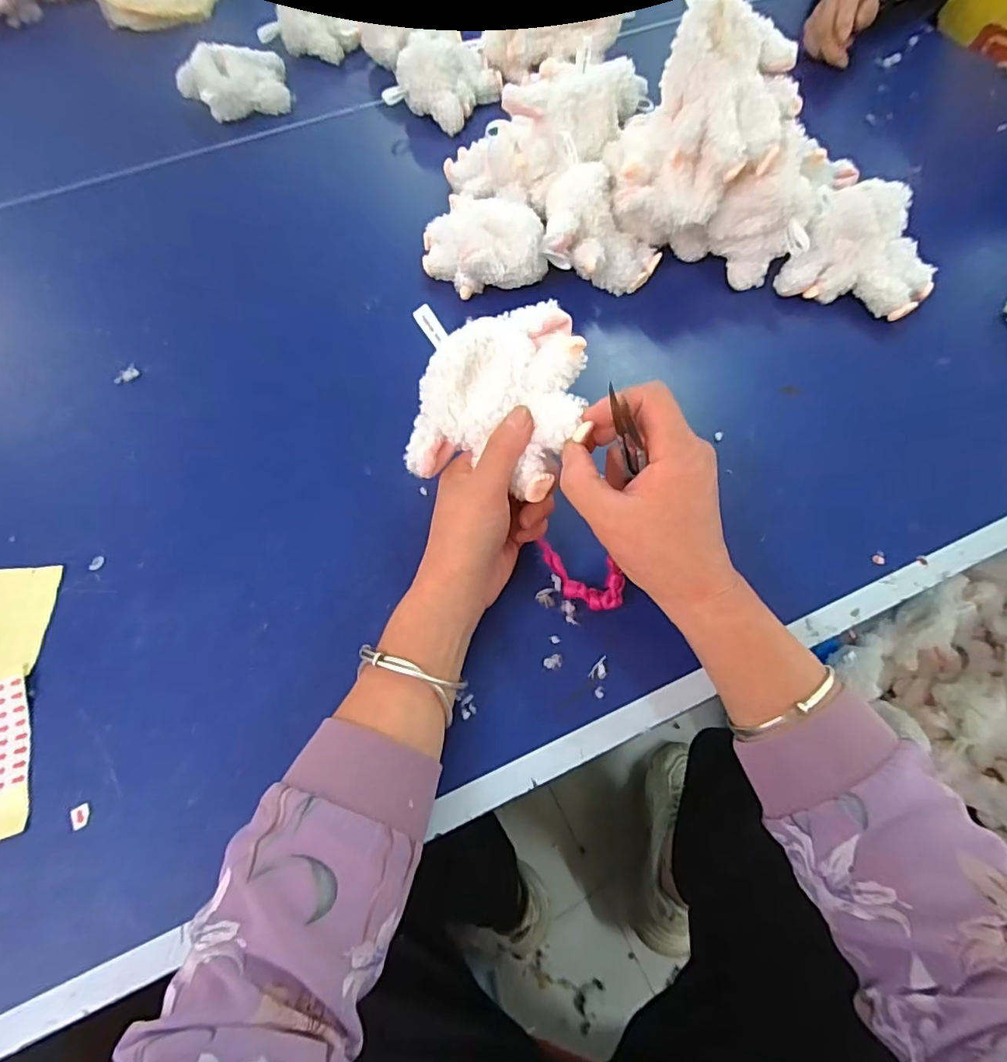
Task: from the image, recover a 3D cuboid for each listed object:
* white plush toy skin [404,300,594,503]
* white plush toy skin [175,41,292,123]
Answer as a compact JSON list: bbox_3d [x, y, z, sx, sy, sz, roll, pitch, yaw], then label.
[{"bbox_3d":[-0.003,-0.088,0.344,0.113,0.045,0.120,8,92,12],"label":"white plush toy skin"},{"bbox_3d":[-0.322,-0.538,0.631,0.126,0.051,0.074,-21,67,-9],"label":"white plush toy skin"}]

